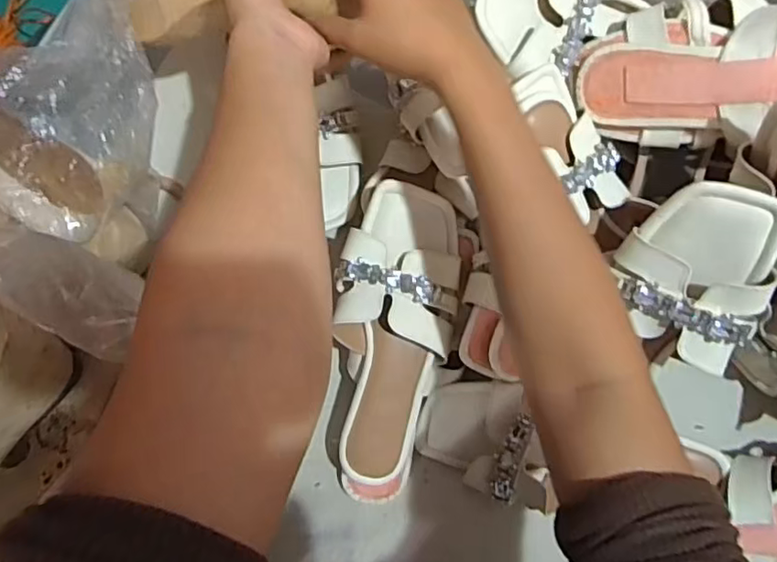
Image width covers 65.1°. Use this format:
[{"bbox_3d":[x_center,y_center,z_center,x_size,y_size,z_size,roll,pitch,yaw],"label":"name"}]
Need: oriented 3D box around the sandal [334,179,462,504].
[{"bbox_3d":[0.002,0.059,0.489,0.090,0.044,0.263,7,99,5],"label":"sandal"}]

